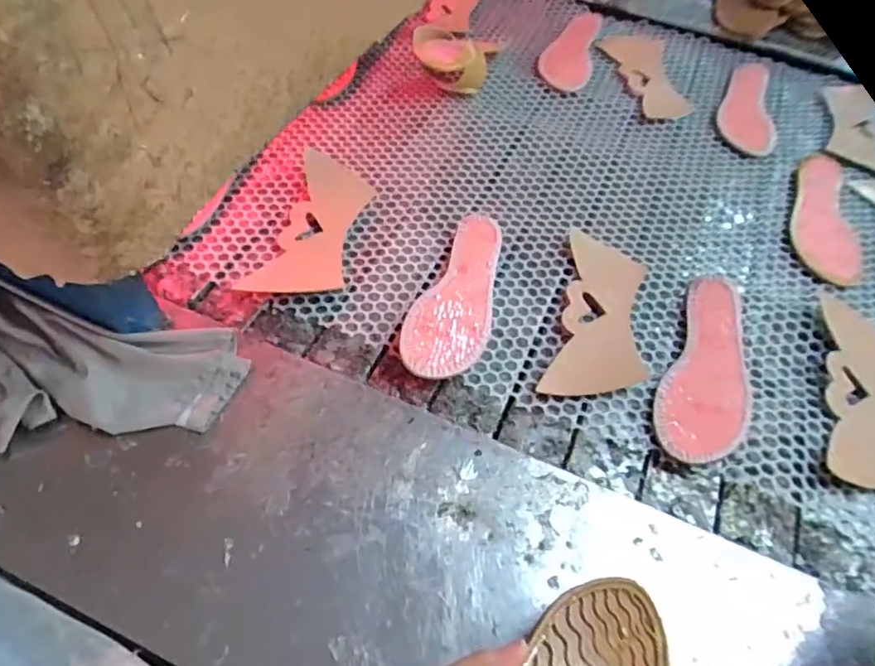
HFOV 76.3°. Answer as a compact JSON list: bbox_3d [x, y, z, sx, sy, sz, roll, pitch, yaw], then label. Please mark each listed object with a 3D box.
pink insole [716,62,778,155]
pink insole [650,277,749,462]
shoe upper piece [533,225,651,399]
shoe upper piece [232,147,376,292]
[{"bbox_3d":[0.475,-0.349,0.857,0.081,0.010,0.236,13,57,5],"label":"pink insole"},{"bbox_3d":[0.277,0.028,0.559,0.083,0.012,0.240,26,57,13],"label":"pink insole"},{"bbox_3d":[0.177,-0.028,0.587,0.093,0.027,0.226,15,56,6],"label":"shoe upper piece"},{"bbox_3d":[-0.134,-0.123,0.624,0.097,0.028,0.199,14,56,5],"label":"shoe upper piece"}]

